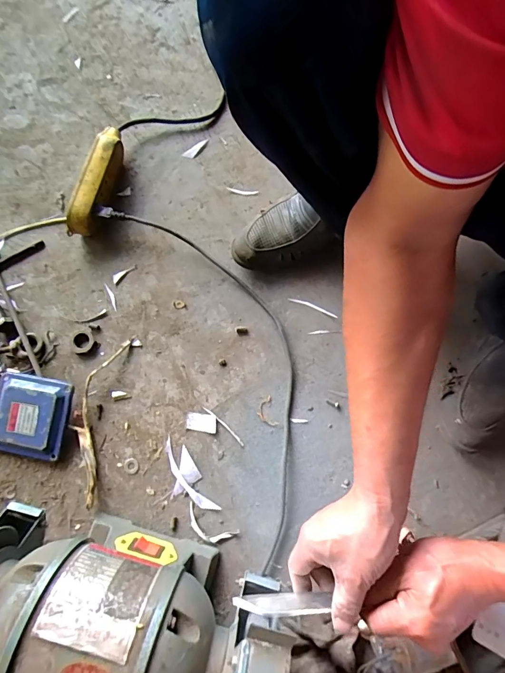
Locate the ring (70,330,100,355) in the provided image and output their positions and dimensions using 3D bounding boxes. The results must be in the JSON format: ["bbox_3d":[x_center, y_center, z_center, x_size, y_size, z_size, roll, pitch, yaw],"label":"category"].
[{"bbox_3d":[-0.260,0.007,0.585,0.035,0.009,0.039,-39,77,-9],"label":"ring"}]

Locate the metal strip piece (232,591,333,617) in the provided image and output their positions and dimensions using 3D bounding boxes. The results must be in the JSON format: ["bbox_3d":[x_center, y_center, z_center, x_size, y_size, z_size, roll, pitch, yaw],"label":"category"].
[{"bbox_3d":[0.028,0.263,0.377,0.094,0.027,0.004,-10,97,9],"label":"metal strip piece"}]

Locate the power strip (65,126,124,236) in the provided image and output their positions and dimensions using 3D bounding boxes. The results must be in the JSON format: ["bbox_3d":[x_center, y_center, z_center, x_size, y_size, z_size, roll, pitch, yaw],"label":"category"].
[{"bbox_3d":[-0.256,-0.262,0.639,0.049,0.061,0.207,8,74,3],"label":"power strip"}]

